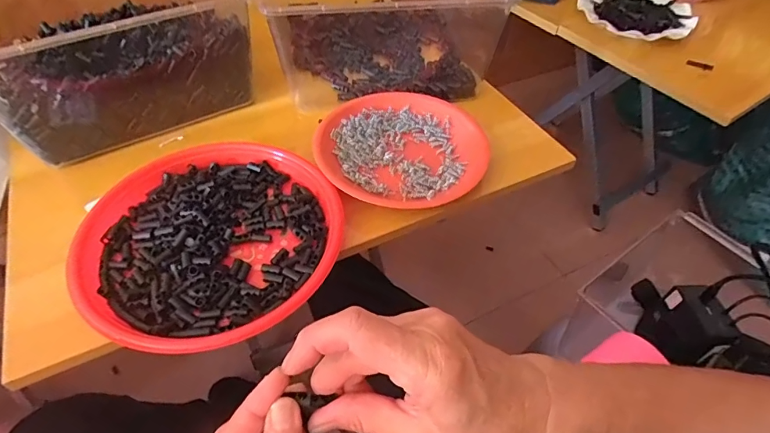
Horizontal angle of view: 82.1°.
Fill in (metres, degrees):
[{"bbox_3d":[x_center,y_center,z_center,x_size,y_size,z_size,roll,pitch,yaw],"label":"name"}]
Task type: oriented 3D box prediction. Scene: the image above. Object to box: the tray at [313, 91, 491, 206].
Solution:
[{"bbox_3d":[0.020,-0.087,0.525,0.198,0.021,0.189,-6,52,-8],"label":"tray"}]

